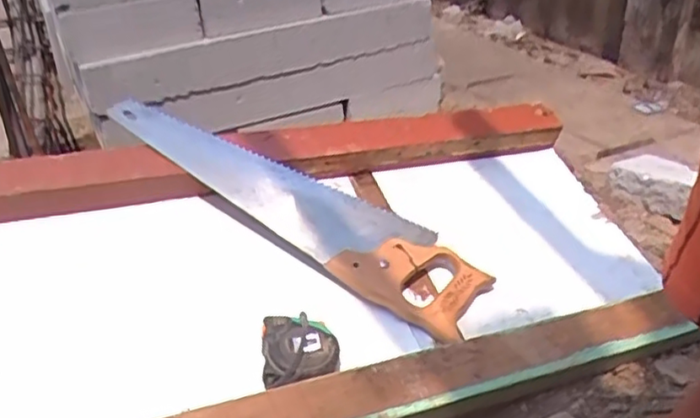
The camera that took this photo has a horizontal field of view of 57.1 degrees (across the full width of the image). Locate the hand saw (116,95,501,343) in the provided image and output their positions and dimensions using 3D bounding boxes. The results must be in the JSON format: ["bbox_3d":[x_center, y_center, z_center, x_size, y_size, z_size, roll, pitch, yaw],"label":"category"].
[{"bbox_3d":[-0.064,-0.006,0.752,0.472,0.040,0.117,30,38,11],"label":"hand saw"}]

